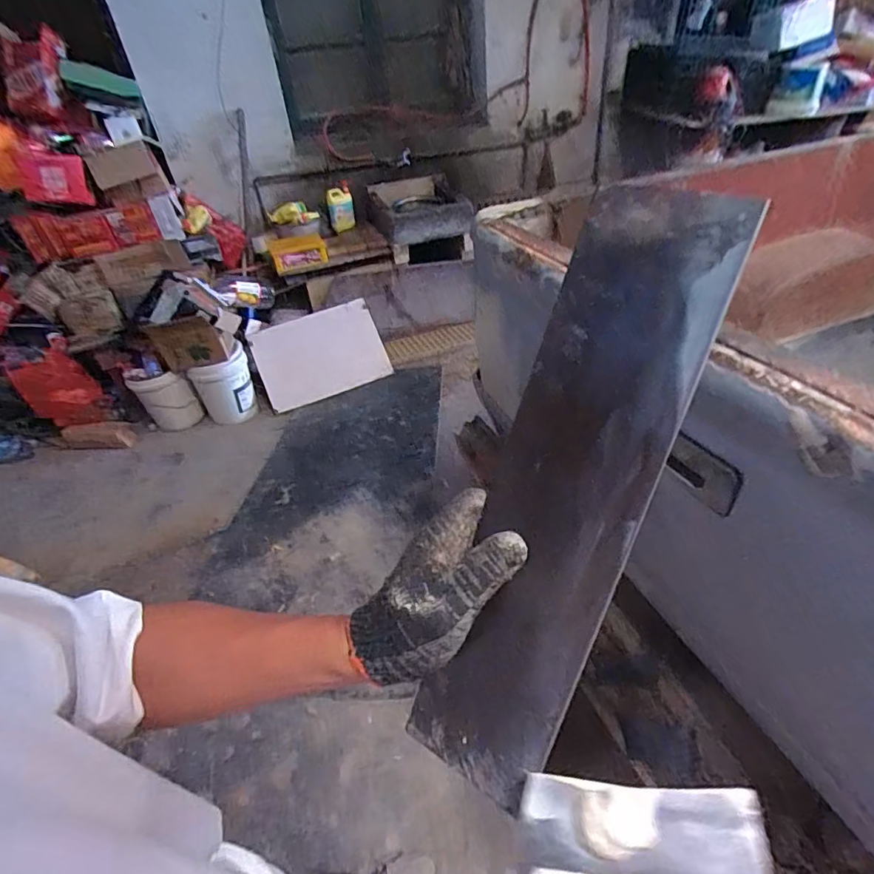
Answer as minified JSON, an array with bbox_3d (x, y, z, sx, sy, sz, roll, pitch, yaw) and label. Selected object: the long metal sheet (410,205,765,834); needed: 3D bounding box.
[{"bbox_3d":[0.070,0.041,0.297,0.089,0.351,0.008,22,9,30],"label":"long metal sheet"}]

